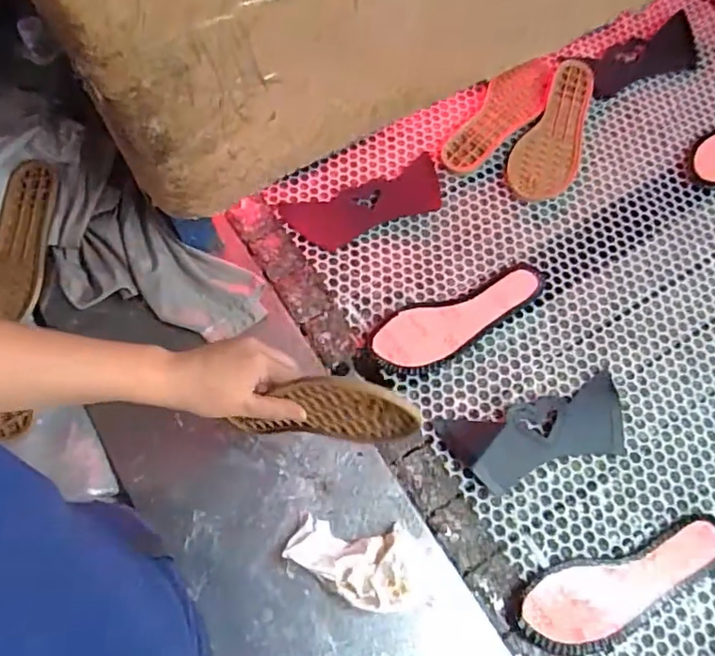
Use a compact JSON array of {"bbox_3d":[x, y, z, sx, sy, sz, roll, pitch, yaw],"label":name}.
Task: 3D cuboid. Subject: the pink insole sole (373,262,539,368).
[{"bbox_3d":[0.128,-0.011,0.687,0.231,0.019,0.073,-22,70,-10],"label":"pink insole sole"}]

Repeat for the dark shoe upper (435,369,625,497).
[{"bbox_3d":[0.204,0.120,0.640,0.208,0.008,0.087,-15,69,-7],"label":"dark shoe upper"}]

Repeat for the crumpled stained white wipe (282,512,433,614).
[{"bbox_3d":[0.003,0.222,0.545,0.136,0.030,0.072,17,69,6],"label":"crumpled stained white wipe"}]

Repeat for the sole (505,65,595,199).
[{"bbox_3d":[0.282,-0.273,0.795,0.086,0.025,0.239,28,70,9],"label":"sole"}]

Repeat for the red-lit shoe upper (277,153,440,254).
[{"bbox_3d":[0.011,-0.160,0.742,0.208,0.024,0.082,-19,70,-9],"label":"red-lit shoe upper"}]

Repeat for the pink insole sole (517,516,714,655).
[{"bbox_3d":[0.275,0.258,0.577,0.234,0.015,0.079,-20,70,-9],"label":"pink insole sole"}]

